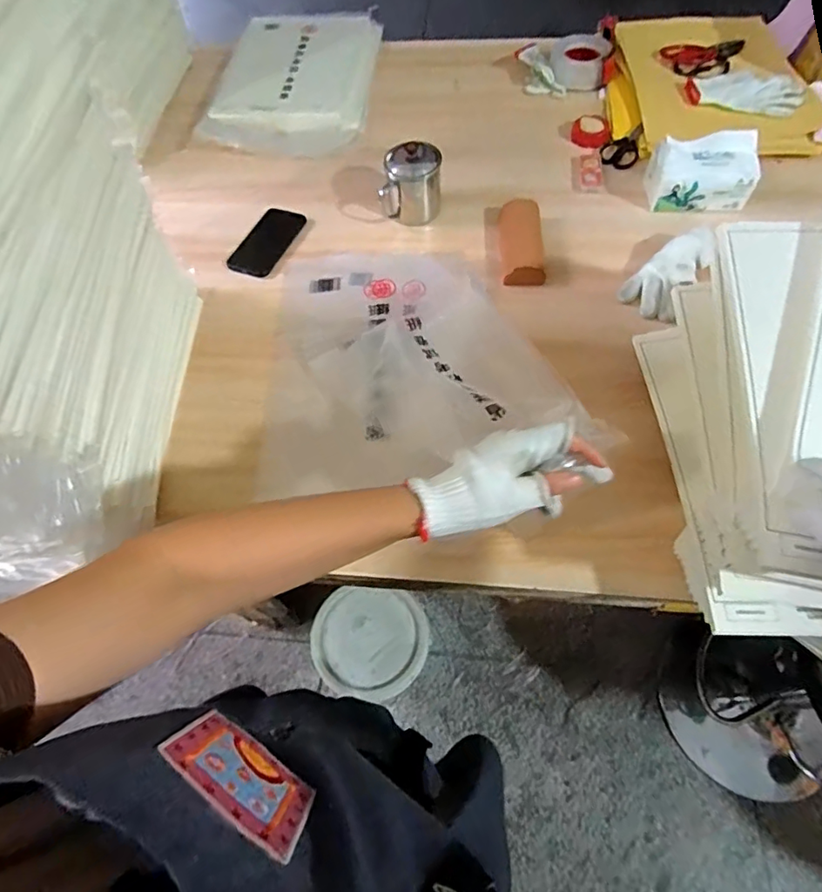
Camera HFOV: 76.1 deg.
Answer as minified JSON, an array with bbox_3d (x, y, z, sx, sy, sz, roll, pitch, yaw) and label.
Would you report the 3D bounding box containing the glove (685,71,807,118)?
[{"bbox_3d":[0.591,-0.631,0.936,0.185,0.020,0.117,12,63,10],"label":"glove"}]

